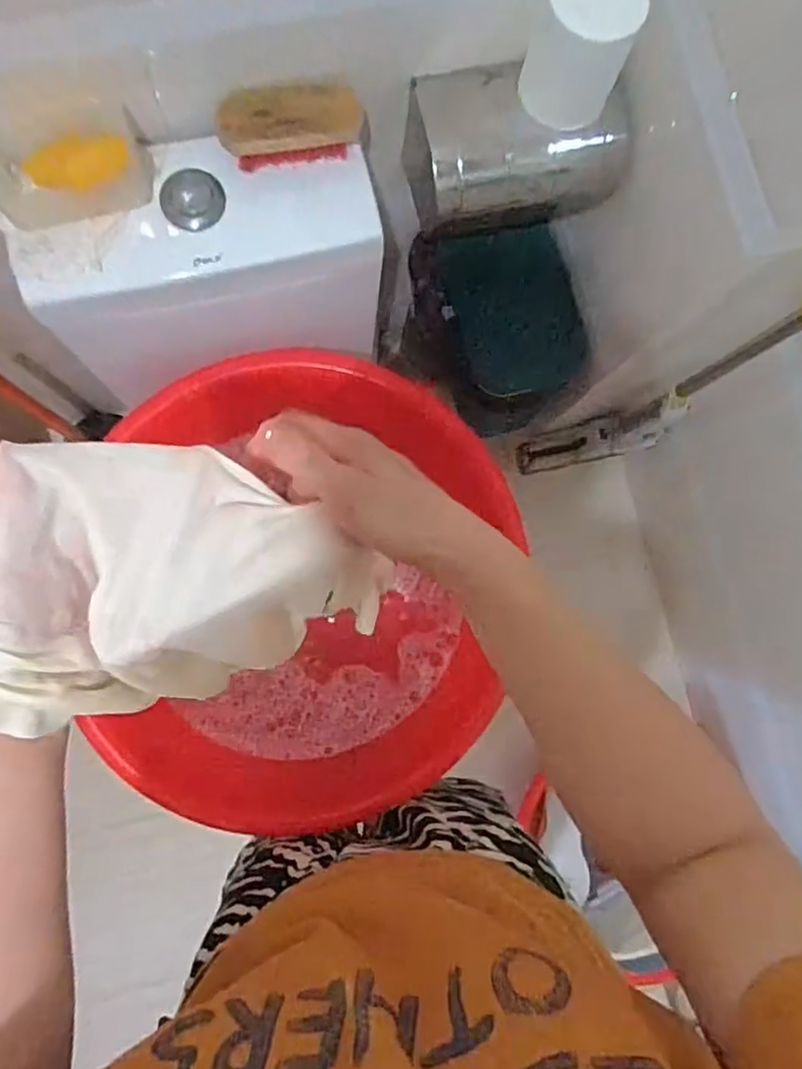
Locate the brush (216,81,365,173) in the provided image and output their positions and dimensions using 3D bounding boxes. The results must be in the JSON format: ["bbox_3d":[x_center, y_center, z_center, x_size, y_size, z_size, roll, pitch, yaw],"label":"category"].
[{"bbox_3d":[-0.100,-0.375,0.610,0.131,0.057,0.046,-10,85,-6],"label":"brush"}]

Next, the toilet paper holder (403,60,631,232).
[{"bbox_3d":[0.117,-0.391,0.691,0.209,0.106,0.119,-9,85,-6],"label":"toilet paper holder"}]

